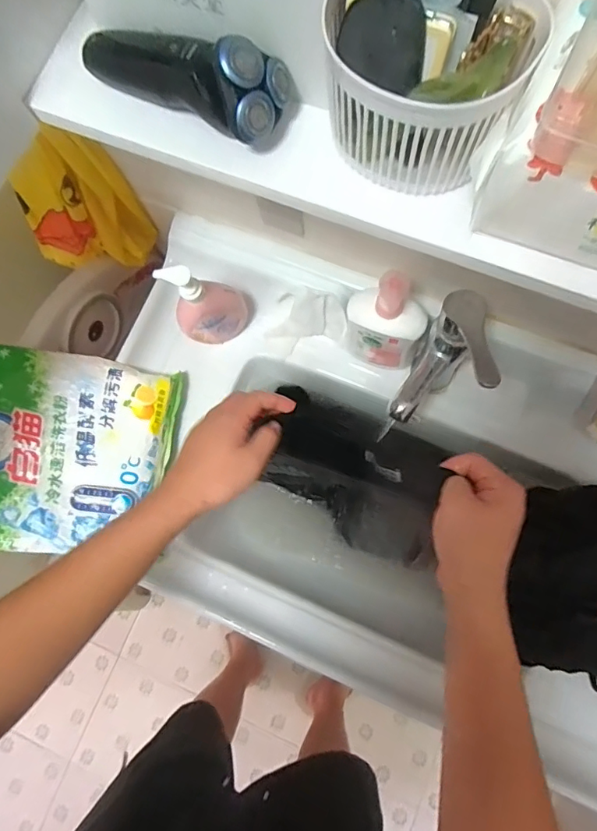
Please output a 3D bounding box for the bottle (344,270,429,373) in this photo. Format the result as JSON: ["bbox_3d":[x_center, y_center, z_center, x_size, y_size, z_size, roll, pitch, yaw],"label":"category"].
[{"bbox_3d":[0.105,-0.113,0.600,0.098,0.170,0.058,10,79,7],"label":"bottle"}]

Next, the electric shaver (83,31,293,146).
[{"bbox_3d":[-0.082,-0.241,0.330,0.157,0.045,0.059,31,82,10],"label":"electric shaver"}]

